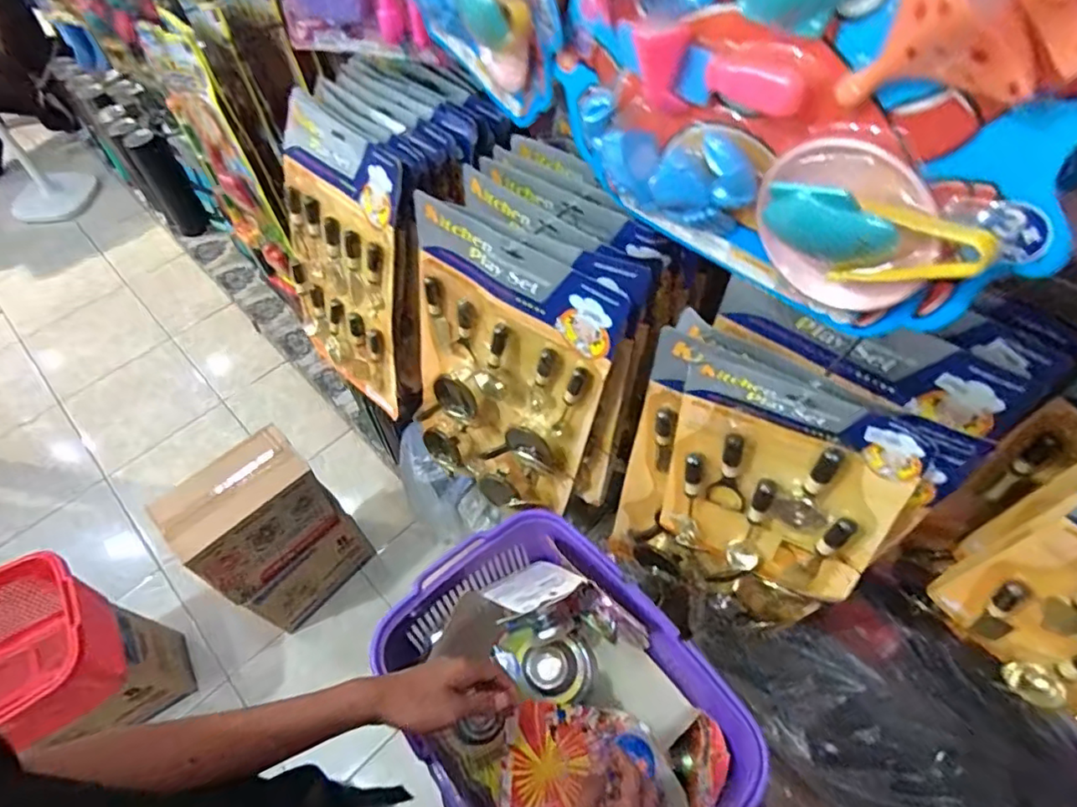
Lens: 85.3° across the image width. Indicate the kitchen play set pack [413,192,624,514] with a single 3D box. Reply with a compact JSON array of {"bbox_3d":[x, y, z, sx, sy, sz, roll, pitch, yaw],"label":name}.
[{"bbox_3d":[-0.058,0.002,0.811,0.266,0.496,0.051,31,53,18],"label":"kitchen play set pack"}]

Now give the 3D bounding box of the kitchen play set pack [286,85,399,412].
[{"bbox_3d":[-0.313,-0.215,0.925,0.042,0.416,0.275,-26,54,-38],"label":"kitchen play set pack"}]

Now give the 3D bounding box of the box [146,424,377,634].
[{"bbox_3d":[-0.620,0.332,1.416,0.163,0.586,0.287,34,63,22],"label":"box"}]

